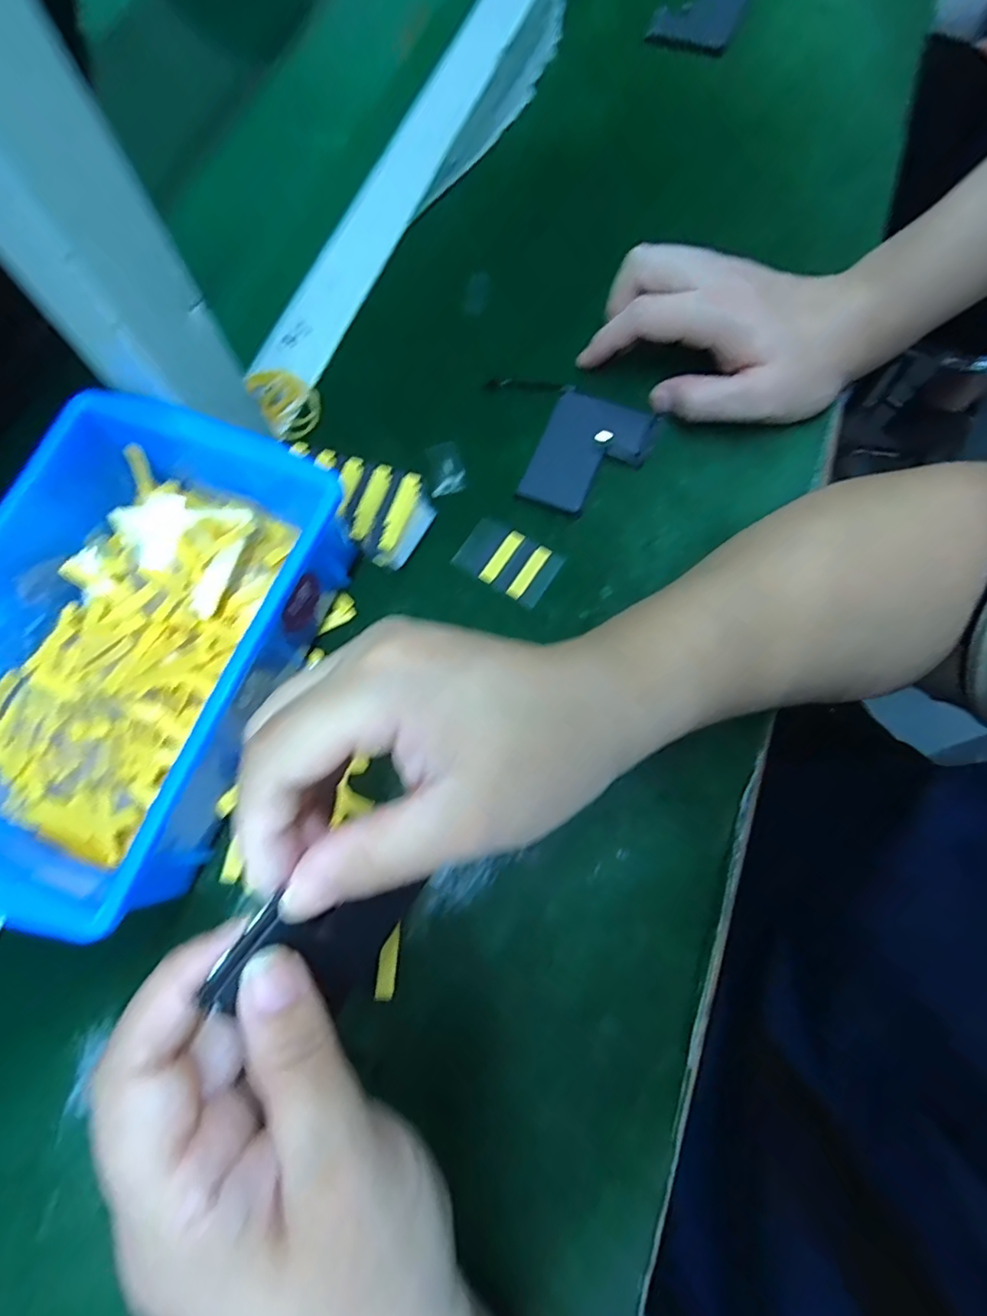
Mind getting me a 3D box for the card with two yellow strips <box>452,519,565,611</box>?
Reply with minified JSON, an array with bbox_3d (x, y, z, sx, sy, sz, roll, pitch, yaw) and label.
[{"bbox_3d":[0.008,-0.051,0.299,0.049,0.004,0.033,30,74,11],"label":"card with two yellow strips"}]

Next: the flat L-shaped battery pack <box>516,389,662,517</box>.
[{"bbox_3d":[0.052,-0.112,0.315,0.056,0.008,0.076,23,73,9],"label":"flat L-shaped battery pack"}]

